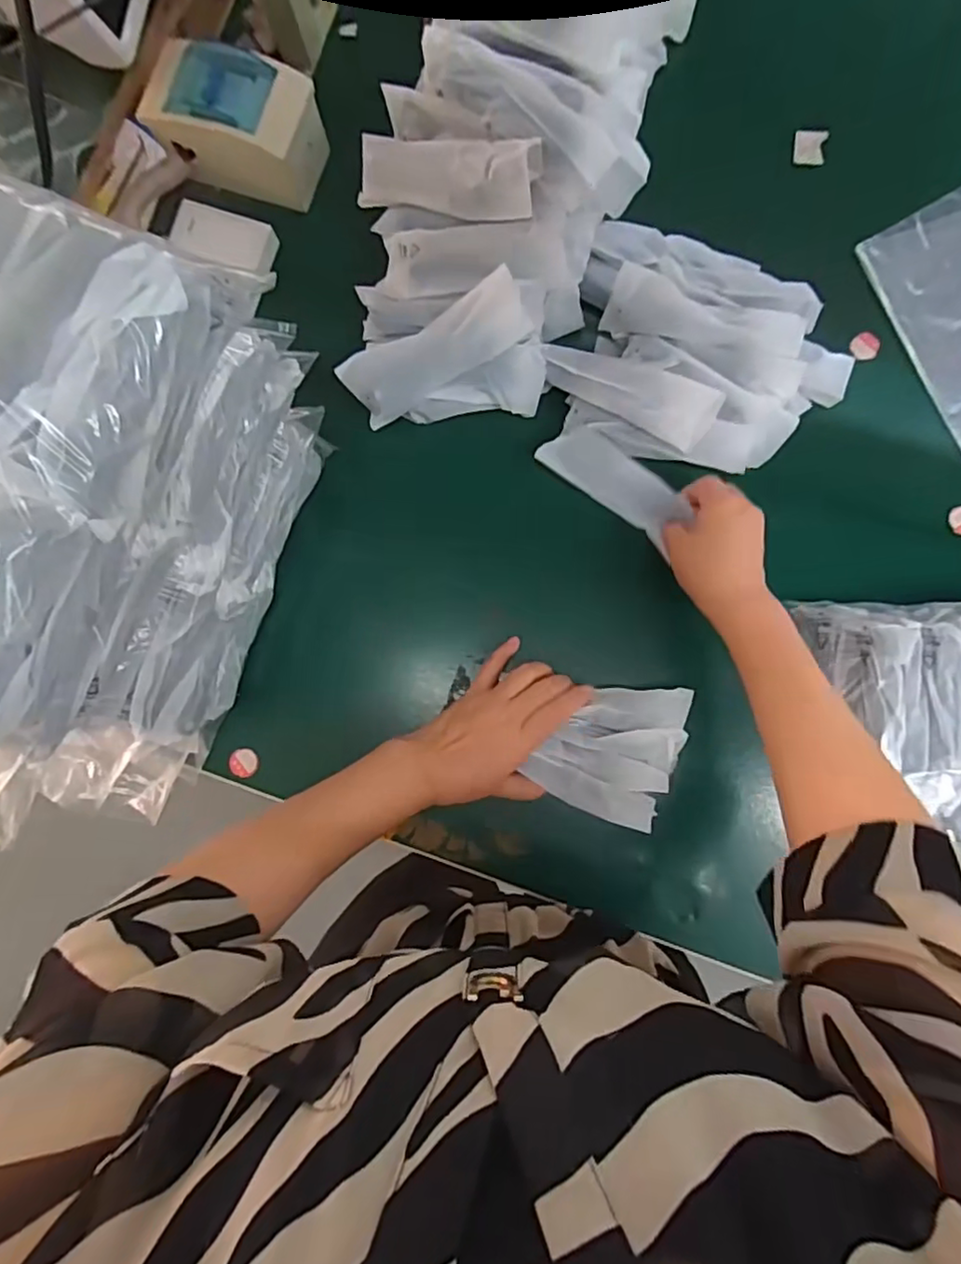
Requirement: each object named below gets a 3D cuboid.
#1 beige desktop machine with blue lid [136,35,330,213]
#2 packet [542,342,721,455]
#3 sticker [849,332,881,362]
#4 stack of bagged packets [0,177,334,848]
[{"bbox_3d":[-0.213,-0.446,0.533,0.139,0.073,0.086,25,88,4],"label":"beige desktop machine with blue lid"},{"bbox_3d":[0.115,-0.195,0.485,0.143,0.023,0.050,31,89,21],"label":"packet"},{"bbox_3d":[0.336,-0.251,0.530,0.024,0.007,0.026,1,96,8],"label":"sticker"},{"bbox_3d":[-0.260,-0.064,0.383,0.182,0.275,0.315,24,88,4],"label":"stack of bagged packets"}]

